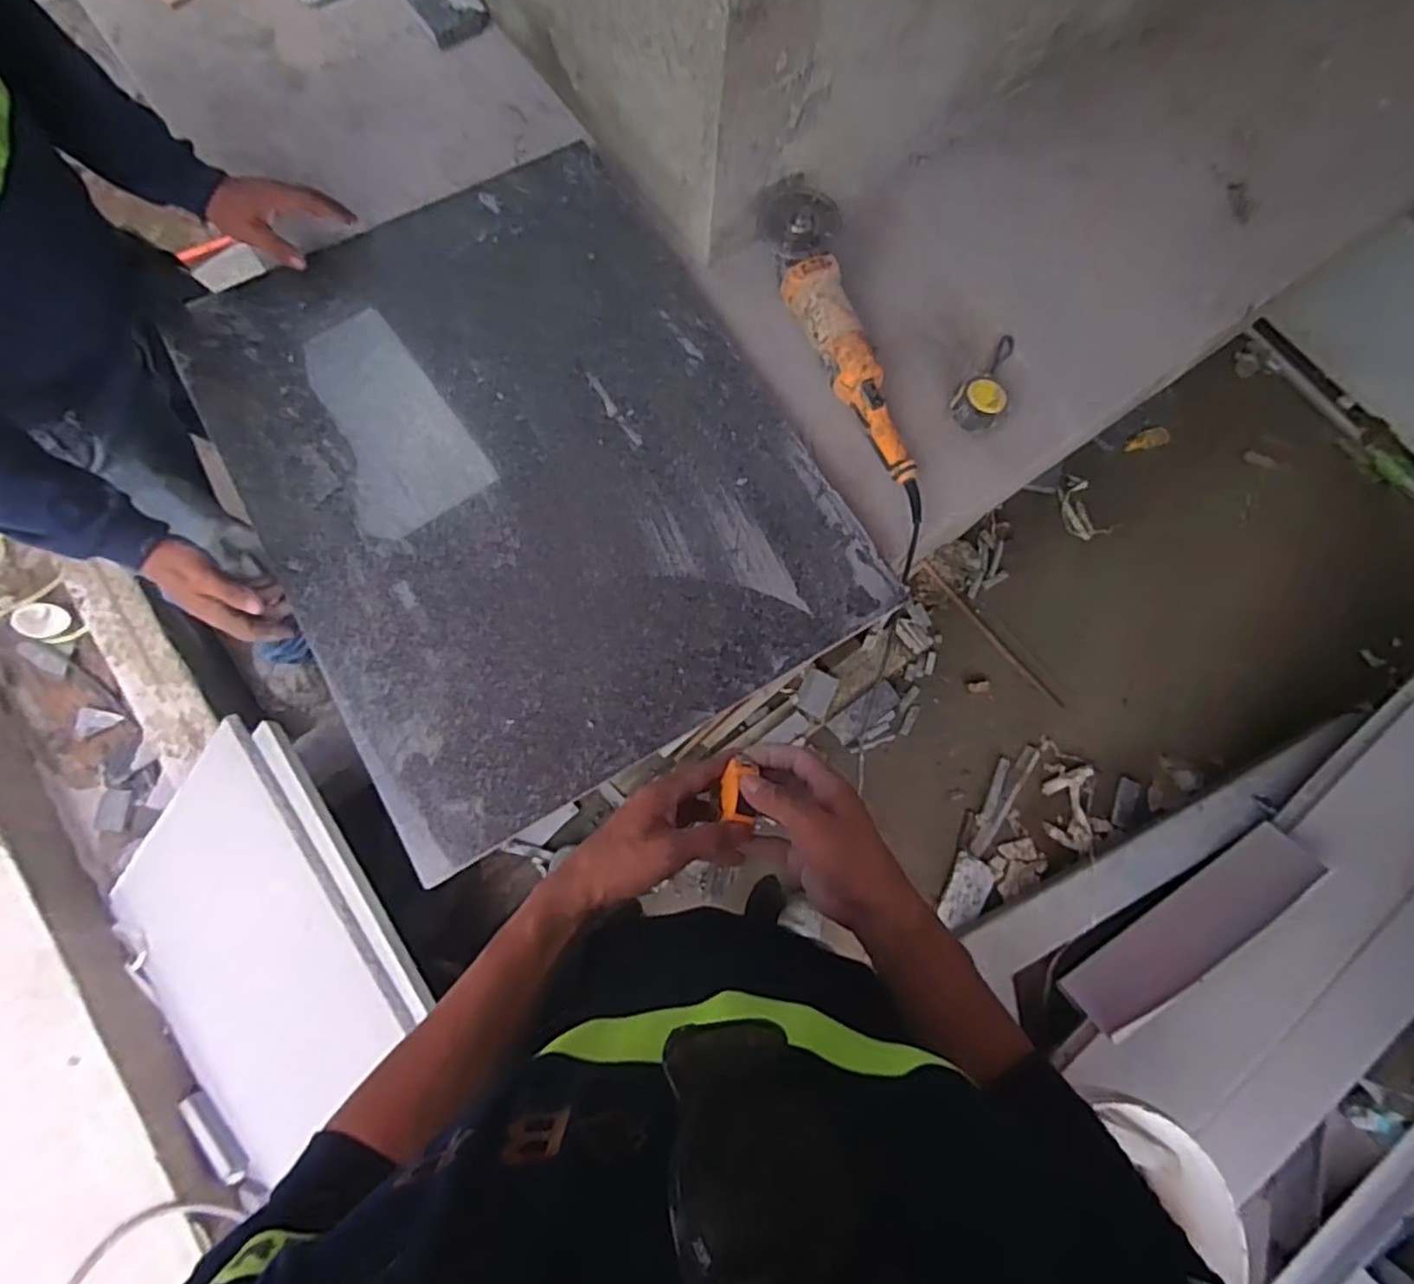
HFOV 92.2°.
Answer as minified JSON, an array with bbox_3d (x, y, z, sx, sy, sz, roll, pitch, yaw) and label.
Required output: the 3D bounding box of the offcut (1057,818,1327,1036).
[{"bbox_3d":[0.950,0.564,1.327,0.516,0.021,0.135,-38,71,-2],"label":"offcut"}]

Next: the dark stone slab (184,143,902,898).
[{"bbox_3d":[-0.215,-0.238,0.819,0.630,0.026,0.790,-30,75,-9],"label":"dark stone slab"}]

